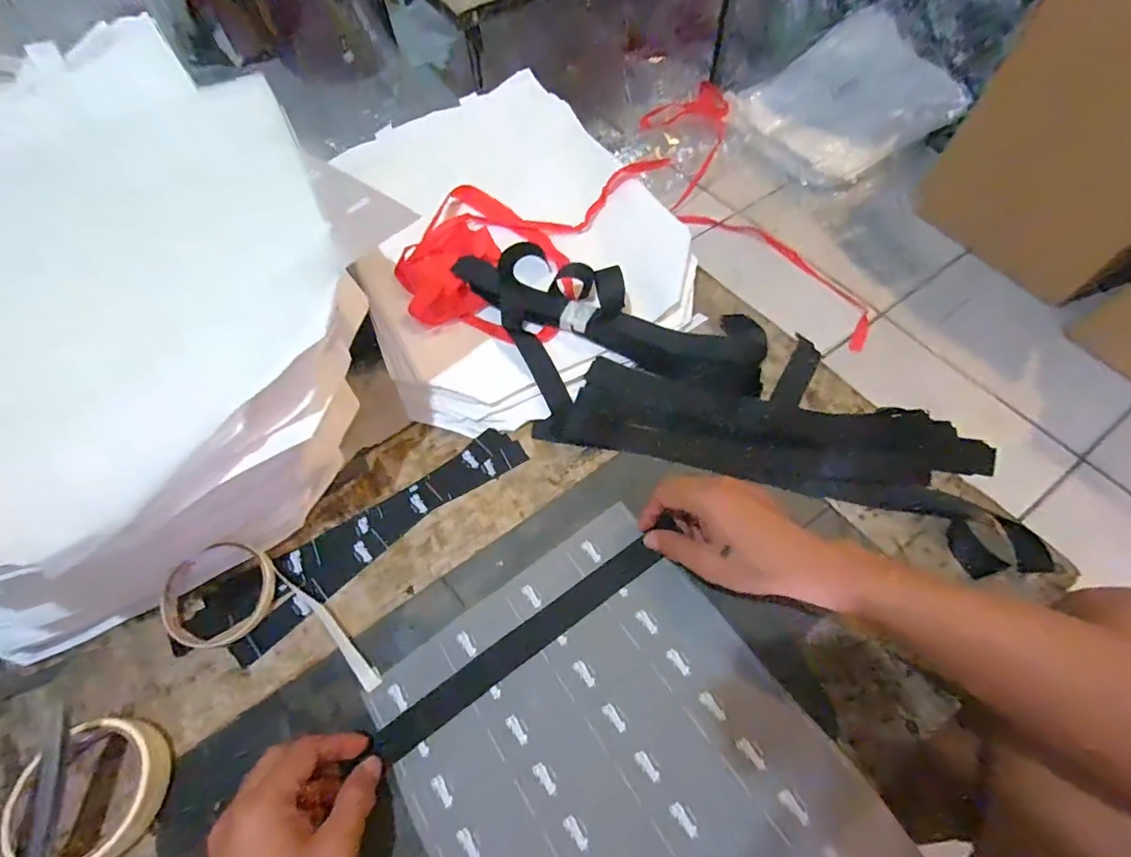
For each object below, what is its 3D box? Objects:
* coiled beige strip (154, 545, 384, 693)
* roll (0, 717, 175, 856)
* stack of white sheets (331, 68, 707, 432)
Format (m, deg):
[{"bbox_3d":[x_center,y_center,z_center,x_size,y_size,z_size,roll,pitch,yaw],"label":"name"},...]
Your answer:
[{"bbox_3d":[-0.236,0.148,0.408,0.195,0.023,0.079,9,62,8],"label":"coiled beige strip"},{"bbox_3d":[-0.329,0.253,0.339,0.090,0.027,0.086,-1,61,2],"label":"roll"},{"bbox_3d":[-0.073,-0.219,0.569,0.340,0.044,0.433,-26,68,-7],"label":"stack of white sheets"}]

